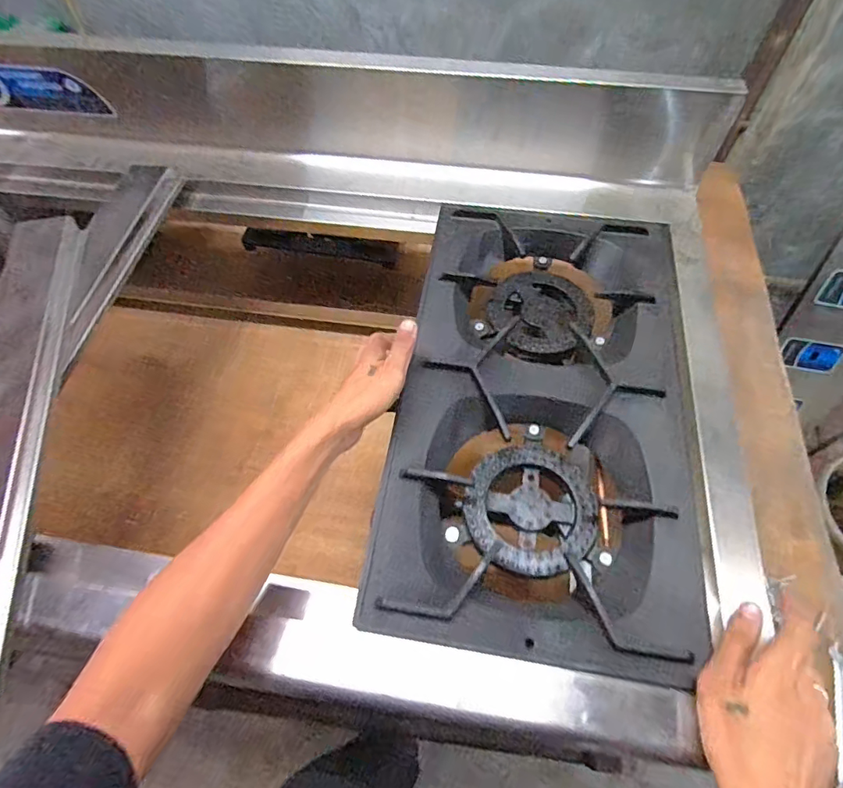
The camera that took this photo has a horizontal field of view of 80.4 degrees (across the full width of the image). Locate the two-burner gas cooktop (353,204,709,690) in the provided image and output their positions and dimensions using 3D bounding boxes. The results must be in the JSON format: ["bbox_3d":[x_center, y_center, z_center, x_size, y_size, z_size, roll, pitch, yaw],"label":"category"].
[{"bbox_3d":[0.129,-0.001,0.541,0.285,0.055,0.515,8,60,6],"label":"two-burner gas cooktop"}]

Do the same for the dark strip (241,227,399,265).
[{"bbox_3d":[-0.195,-0.305,1.022,0.315,0.045,0.023,-1,56,-26],"label":"dark strip"}]

